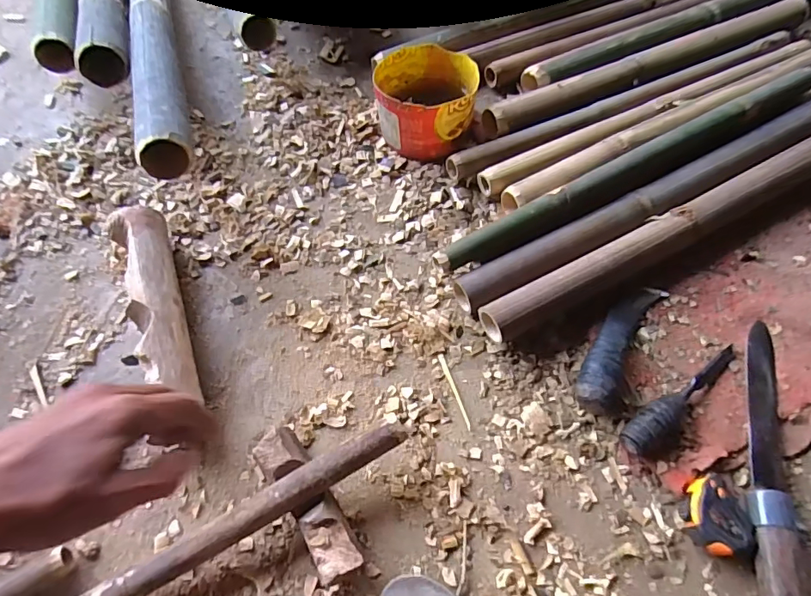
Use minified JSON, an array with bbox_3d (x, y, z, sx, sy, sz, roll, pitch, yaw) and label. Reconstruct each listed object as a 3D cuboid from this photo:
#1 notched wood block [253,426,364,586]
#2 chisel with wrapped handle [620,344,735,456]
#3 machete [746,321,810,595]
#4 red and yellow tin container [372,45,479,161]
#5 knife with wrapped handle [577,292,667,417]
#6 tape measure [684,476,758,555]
[{"bbox_3d":[-0.106,0.222,0.529,0.052,0.046,0.164,-36,68,-16],"label":"notched wood block"},{"bbox_3d":[0.327,0.114,0.571,0.202,0.035,0.038,-36,68,-16],"label":"chisel with wrapped handle"},{"bbox_3d":[0.415,0.164,0.540,0.055,0.042,0.329,14,64,8],"label":"machete"},{"bbox_3d":[0.032,-0.314,0.766,0.153,0.094,0.177,-7,63,-2],"label":"red and yellow tin container"},{"bbox_3d":[0.270,0.052,0.604,0.058,0.043,0.209,28,67,14],"label":"knife with wrapped handle"},{"bbox_3d":[0.331,0.231,0.515,0.065,0.035,0.077,21,66,11],"label":"tape measure"}]

